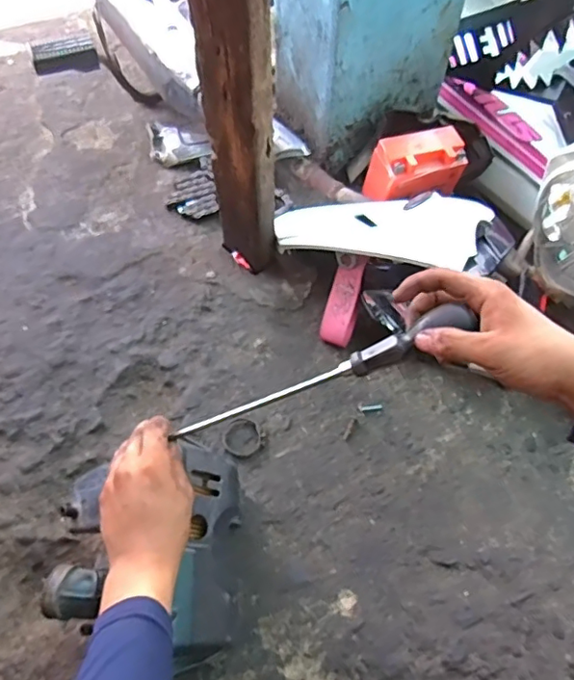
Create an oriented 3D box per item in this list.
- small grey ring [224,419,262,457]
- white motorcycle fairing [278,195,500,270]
[{"bbox_3d":[-0.056,0.122,0.695,0.047,0.010,0.047,1,62,-2],"label":"small grey ring"},{"bbox_3d":[0.102,-0.143,0.694,0.269,0.057,0.128,8,59,31],"label":"white motorcycle fairing"}]

